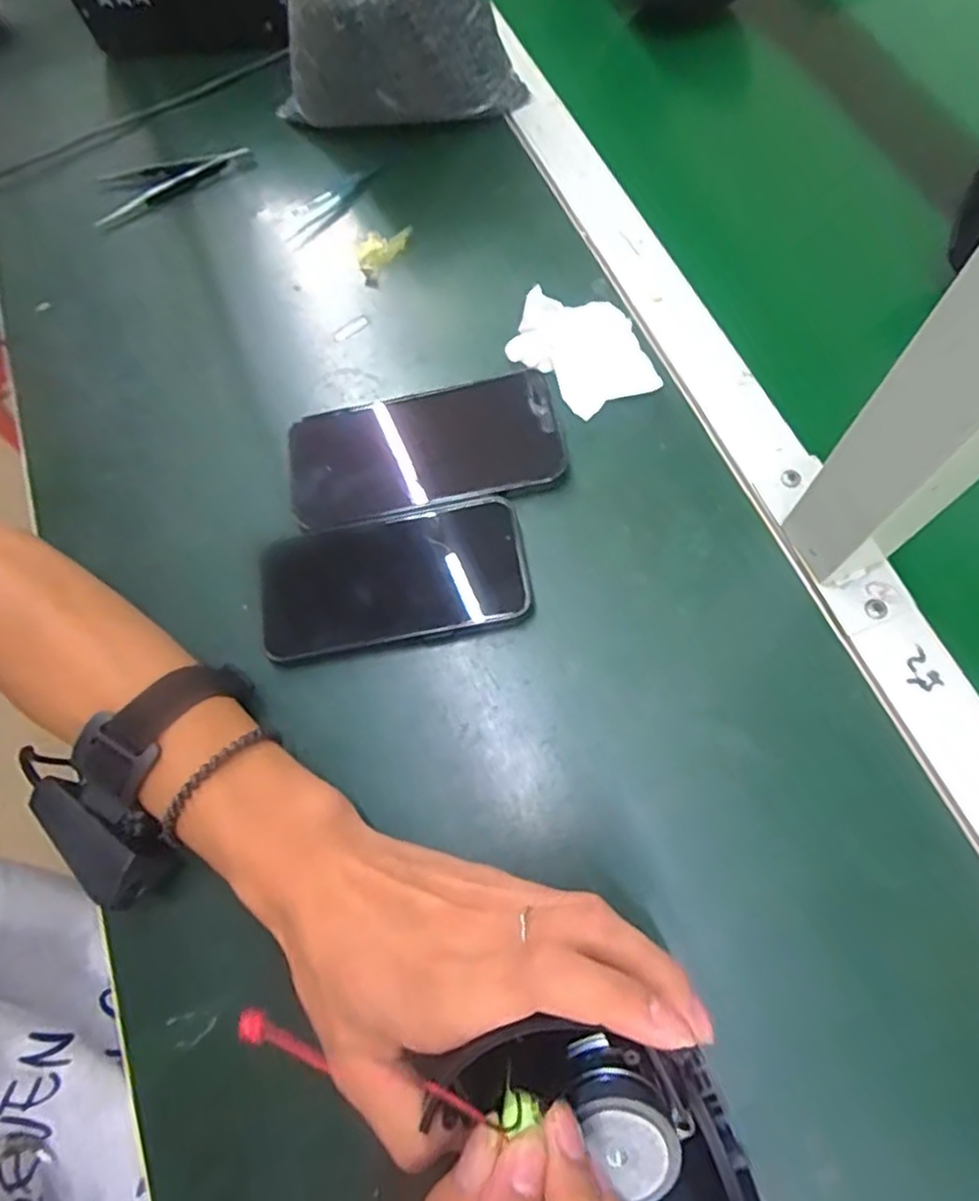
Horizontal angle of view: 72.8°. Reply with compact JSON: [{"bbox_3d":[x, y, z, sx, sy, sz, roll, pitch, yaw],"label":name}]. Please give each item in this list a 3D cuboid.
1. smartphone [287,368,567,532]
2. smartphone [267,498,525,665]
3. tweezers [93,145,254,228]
[{"bbox_3d":[-0.040,-0.091,0.390,0.159,0.010,0.078,-10,70,2],"label":"smartphone"},{"bbox_3d":[-0.055,-0.013,0.363,0.144,0.014,0.074,-11,70,2],"label":"smartphone"},{"bbox_3d":[-0.238,-0.316,0.494,0.119,0.012,0.042,-21,70,-2],"label":"tweezers"}]

